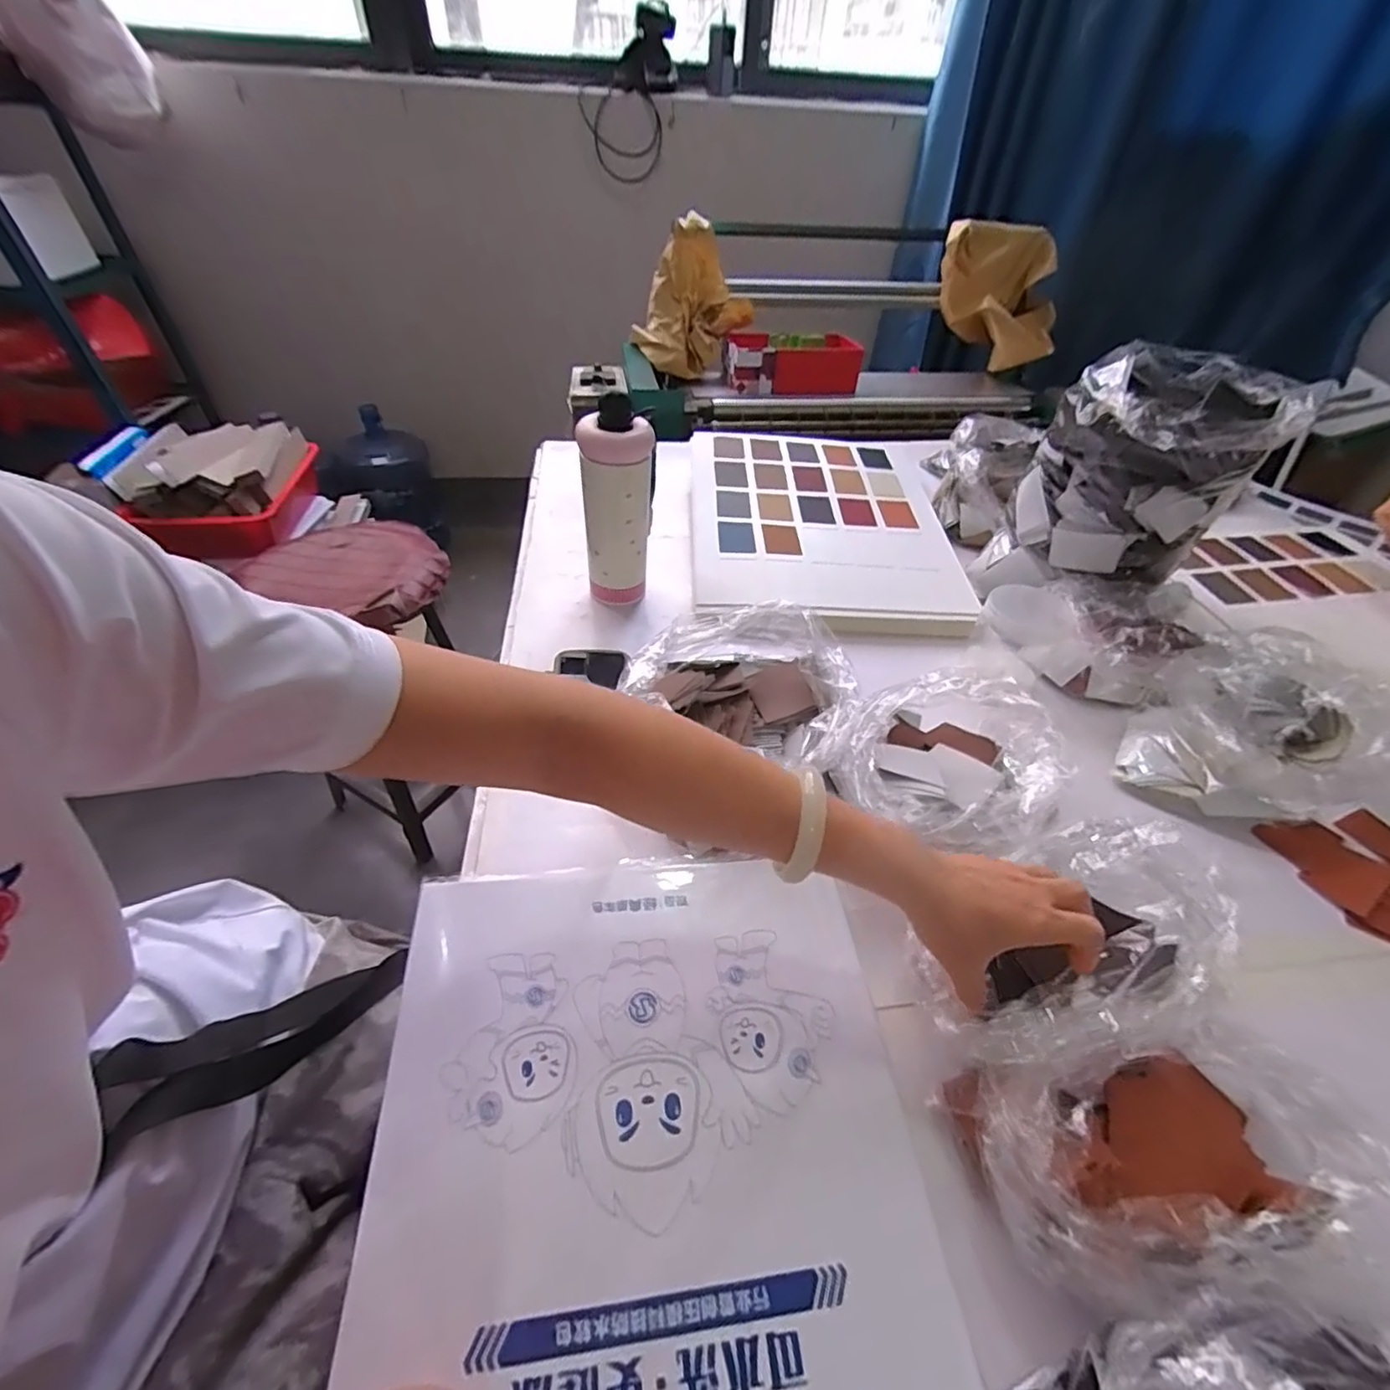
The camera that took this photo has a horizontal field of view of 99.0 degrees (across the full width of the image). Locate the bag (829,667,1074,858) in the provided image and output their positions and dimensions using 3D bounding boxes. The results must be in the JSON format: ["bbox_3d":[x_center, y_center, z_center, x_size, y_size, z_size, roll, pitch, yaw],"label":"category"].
[{"bbox_3d":[0.221,0.063,0.521,0.207,0.072,0.175,-33,56,-31],"label":"bag"}]

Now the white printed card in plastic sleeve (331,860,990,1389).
[{"bbox_3d":[-0.017,0.286,0.318,0.300,0.010,0.403,-3,47,-9],"label":"white printed card in plastic sleeve"}]

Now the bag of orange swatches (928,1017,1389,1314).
[{"bbox_3d":[0.276,0.264,0.350,0.220,0.067,0.115,-4,46,-7],"label":"bag of orange swatches"}]

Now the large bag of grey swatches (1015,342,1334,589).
[{"bbox_3d":[0.495,-0.255,0.671,0.200,0.196,0.168,32,50,24],"label":"large bag of grey swatches"}]

